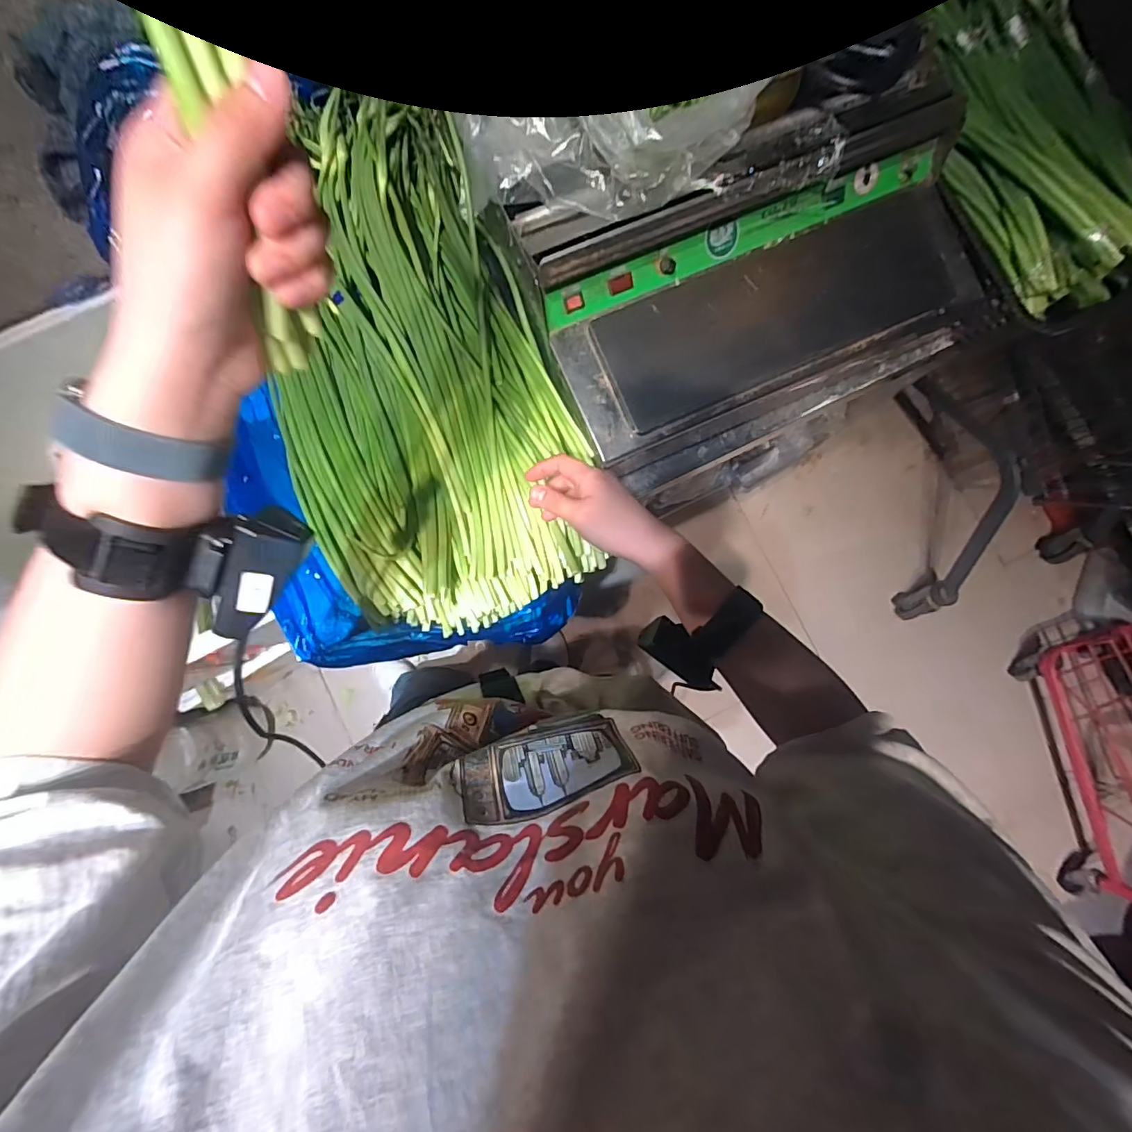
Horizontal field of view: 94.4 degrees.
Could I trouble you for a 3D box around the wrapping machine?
[{"bbox_3d":[0.196,-0.280,0.552,0.429,0.192,0.228,-25,83,-4],"label":"wrapping machine"}]

